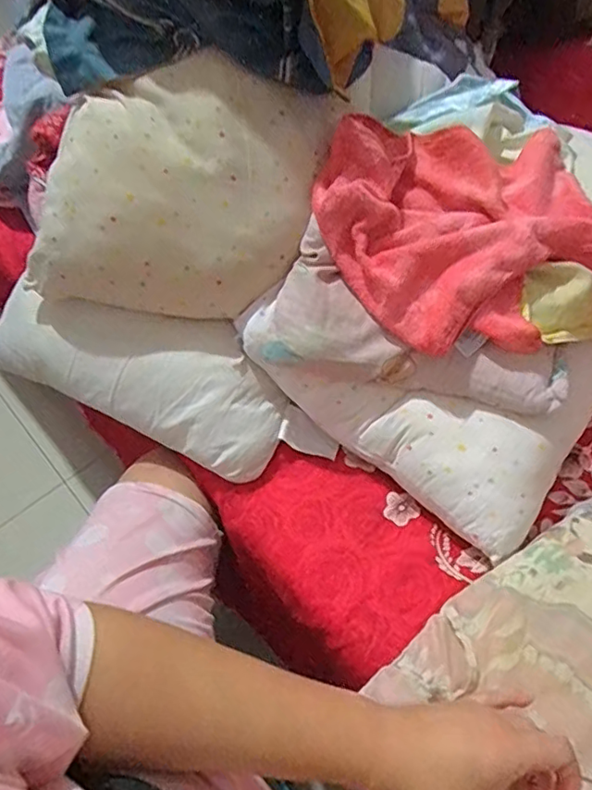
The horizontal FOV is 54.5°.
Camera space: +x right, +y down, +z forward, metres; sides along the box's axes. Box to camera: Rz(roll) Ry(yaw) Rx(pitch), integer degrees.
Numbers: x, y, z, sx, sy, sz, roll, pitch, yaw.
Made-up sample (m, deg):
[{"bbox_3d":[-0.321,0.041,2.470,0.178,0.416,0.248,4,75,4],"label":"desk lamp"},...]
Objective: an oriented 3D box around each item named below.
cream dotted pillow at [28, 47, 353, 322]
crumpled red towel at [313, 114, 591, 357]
[{"bbox_3d":[-0.130,-0.222,0.641,0.289,0.081,0.275,12,99,-11],"label":"cream dotted pillow"},{"bbox_3d":[0.208,-0.179,0.622,0.361,0.130,0.249,-9,56,-4],"label":"crumpled red towel"}]

